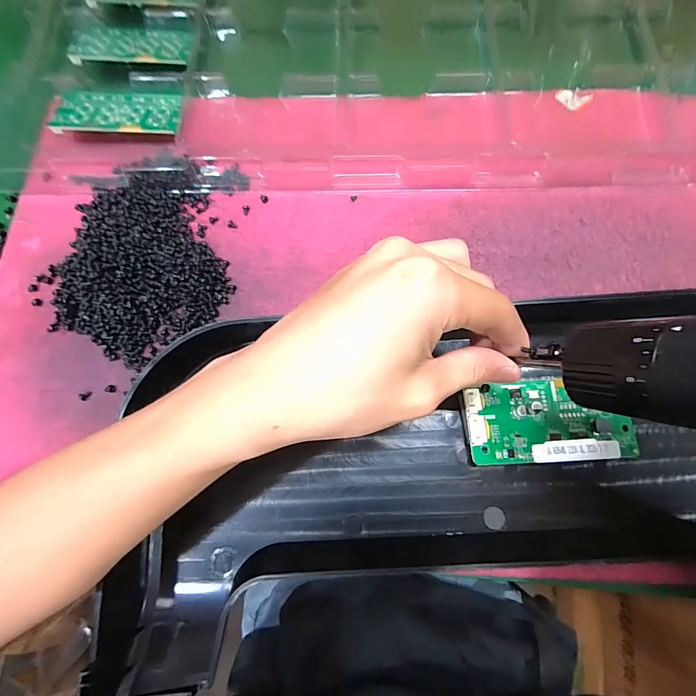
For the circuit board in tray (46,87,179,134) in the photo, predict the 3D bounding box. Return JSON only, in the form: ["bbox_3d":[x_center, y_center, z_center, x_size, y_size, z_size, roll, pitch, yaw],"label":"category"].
[{"bbox_3d":[-0.173,-0.181,0.293,0.090,0.004,0.048,1,63,-1],"label":"circuit board in tray"}]

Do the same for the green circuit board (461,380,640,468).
[{"bbox_3d":[0.118,0.044,0.230,0.094,0.014,0.047,-3,76,2],"label":"green circuit board"}]

